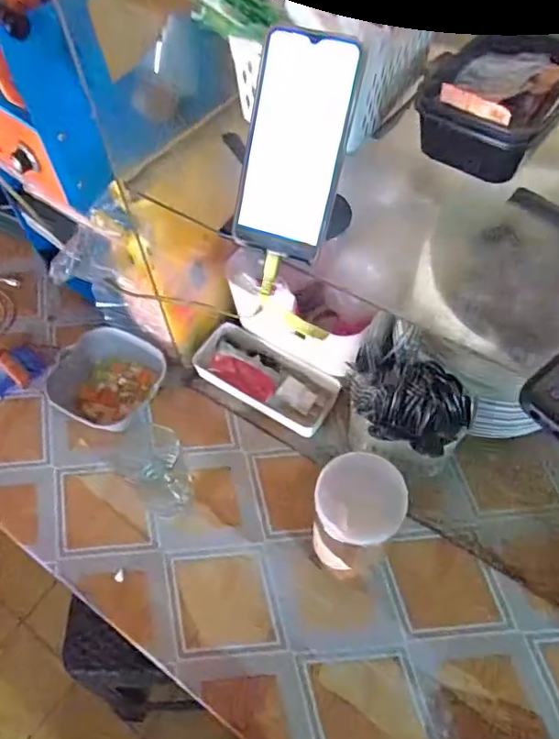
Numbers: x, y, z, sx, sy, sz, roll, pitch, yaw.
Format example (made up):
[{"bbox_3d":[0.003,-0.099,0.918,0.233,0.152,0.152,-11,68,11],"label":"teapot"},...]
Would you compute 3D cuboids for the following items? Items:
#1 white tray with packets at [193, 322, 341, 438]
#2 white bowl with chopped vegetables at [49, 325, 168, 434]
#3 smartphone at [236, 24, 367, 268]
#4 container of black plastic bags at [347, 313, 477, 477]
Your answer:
[{"bbox_3d":[-0.021,0.010,0.802,0.203,0.044,0.094,27,62,18],"label":"white tray with packets"},{"bbox_3d":[-0.240,0.013,0.804,0.137,0.058,0.139,27,62,18],"label":"white bowl with chopped vegetables"},{"bbox_3d":[0.011,-0.168,0.436,0.075,0.159,0.009,18,23,13],"label":"smartphone"},{"bbox_3d":[0.153,0.050,0.689,0.142,0.160,0.113,13,59,11],"label":"container of black plastic bags"}]

